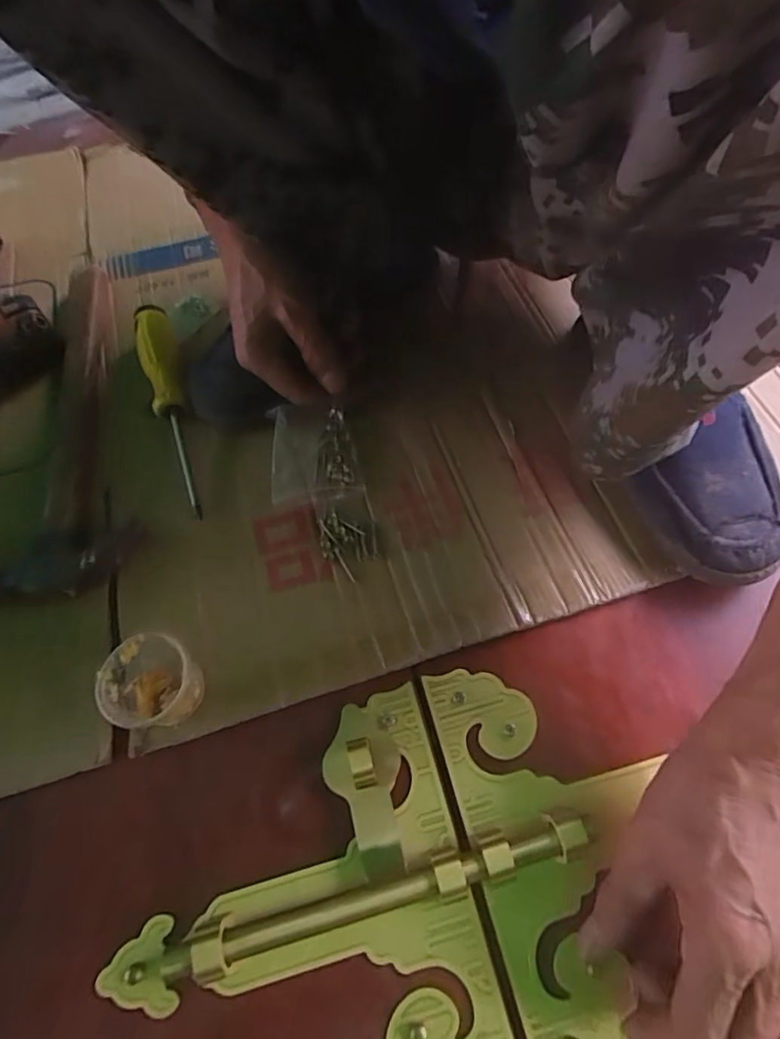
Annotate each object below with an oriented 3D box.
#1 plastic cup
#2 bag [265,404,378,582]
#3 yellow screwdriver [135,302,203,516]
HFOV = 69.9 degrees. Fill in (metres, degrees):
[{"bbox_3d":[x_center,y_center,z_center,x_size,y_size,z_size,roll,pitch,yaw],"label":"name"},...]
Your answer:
[{"bbox_3d":[-0.141,0.099,0.333,0.047,0.042,0.051,-1,61,1],"label":"plastic cup"},{"bbox_3d":[-0.051,-0.027,0.415,0.067,0.018,0.136,-20,67,-10],"label":"bag"},{"bbox_3d":[-0.178,-0.092,0.447,0.030,0.033,0.201,-16,62,-7],"label":"yellow screwdriver"}]

